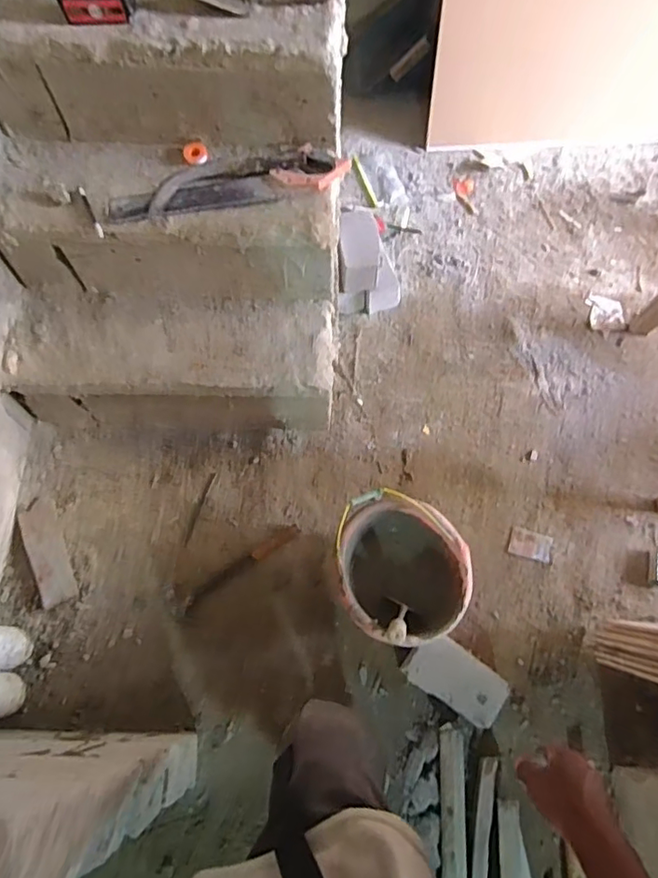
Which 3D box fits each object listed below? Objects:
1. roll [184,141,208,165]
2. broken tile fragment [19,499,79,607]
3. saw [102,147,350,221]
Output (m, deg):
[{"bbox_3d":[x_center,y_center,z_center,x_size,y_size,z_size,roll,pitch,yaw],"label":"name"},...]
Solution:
[{"bbox_3d":[-0.298,-0.638,1.243,0.053,0.014,0.061,-1,66,-1],"label":"roll"},{"bbox_3d":[-0.670,0.267,1.328,0.082,0.020,0.259,-23,68,-11],"label":"broken tile fragment"},{"bbox_3d":[-0.218,-0.547,1.200,0.523,0.041,0.149,-15,67,-7],"label":"saw"}]

